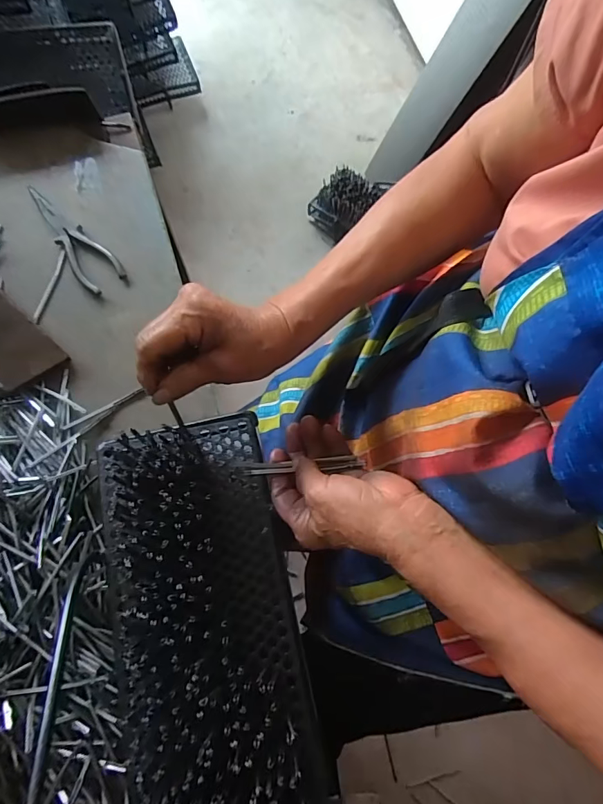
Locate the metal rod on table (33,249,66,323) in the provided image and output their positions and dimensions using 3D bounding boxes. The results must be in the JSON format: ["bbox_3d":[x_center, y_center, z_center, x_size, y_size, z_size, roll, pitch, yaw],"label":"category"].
[{"bbox_3d":[-0.308,-0.142,0.537,0.008,0.005,0.099,13,73,3],"label":"metal rod on table"}]

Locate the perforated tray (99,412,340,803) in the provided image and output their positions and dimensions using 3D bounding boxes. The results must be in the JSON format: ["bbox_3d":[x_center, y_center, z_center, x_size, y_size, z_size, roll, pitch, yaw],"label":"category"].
[{"bbox_3d":[-0.048,0.284,0.308,0.140,0.055,0.564,-12,74,-4],"label":"perforated tray"}]

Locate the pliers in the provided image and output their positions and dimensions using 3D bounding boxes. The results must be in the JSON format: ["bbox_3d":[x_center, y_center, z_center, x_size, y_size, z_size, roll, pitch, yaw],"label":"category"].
[{"bbox_3d":[-0.294,-0.211,0.553,0.050,0.007,0.184,-39,77,-12],"label":"pliers"}]

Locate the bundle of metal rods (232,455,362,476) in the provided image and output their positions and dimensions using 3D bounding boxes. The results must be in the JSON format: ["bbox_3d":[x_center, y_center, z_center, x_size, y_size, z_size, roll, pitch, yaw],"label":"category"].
[{"bbox_3d":[-0.003,0.054,0.375,0.112,0.006,0.011,-4,73,4],"label":"bundle of metal rods"}]

